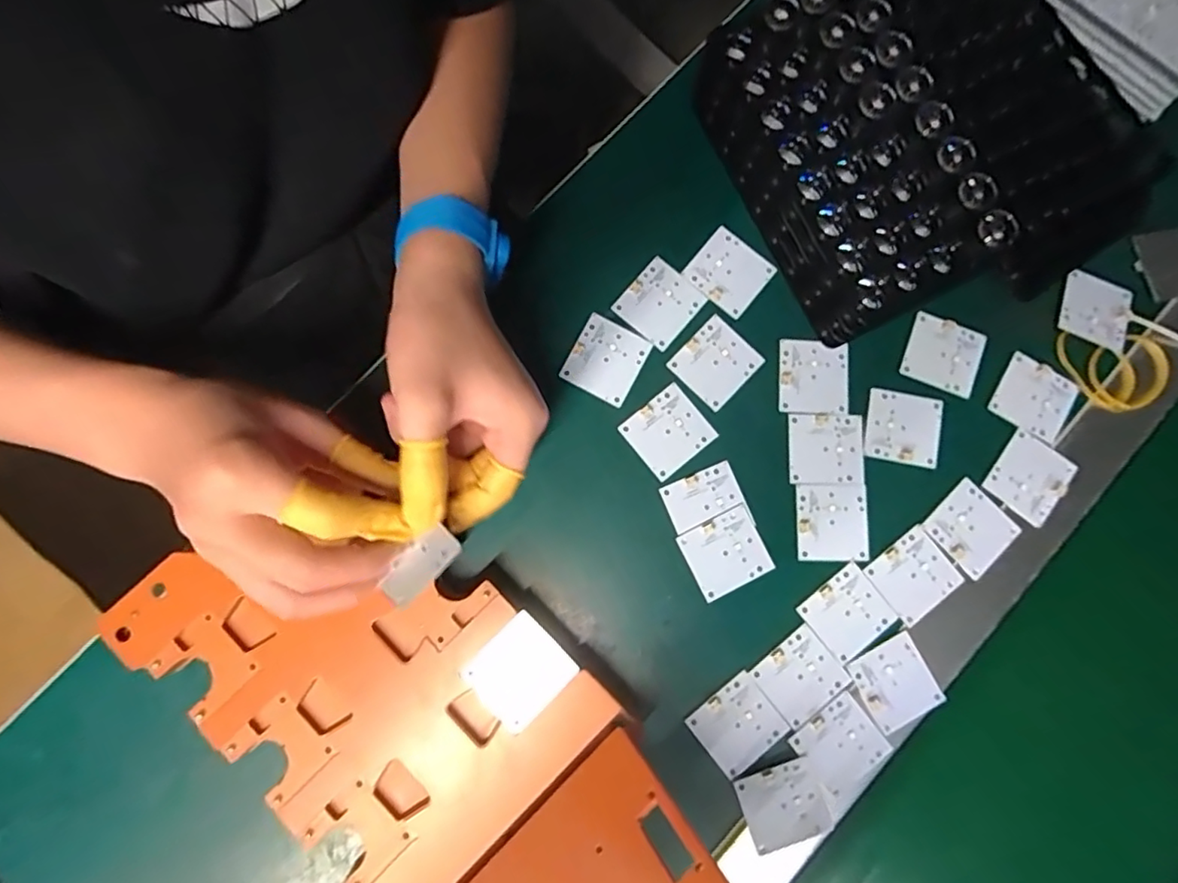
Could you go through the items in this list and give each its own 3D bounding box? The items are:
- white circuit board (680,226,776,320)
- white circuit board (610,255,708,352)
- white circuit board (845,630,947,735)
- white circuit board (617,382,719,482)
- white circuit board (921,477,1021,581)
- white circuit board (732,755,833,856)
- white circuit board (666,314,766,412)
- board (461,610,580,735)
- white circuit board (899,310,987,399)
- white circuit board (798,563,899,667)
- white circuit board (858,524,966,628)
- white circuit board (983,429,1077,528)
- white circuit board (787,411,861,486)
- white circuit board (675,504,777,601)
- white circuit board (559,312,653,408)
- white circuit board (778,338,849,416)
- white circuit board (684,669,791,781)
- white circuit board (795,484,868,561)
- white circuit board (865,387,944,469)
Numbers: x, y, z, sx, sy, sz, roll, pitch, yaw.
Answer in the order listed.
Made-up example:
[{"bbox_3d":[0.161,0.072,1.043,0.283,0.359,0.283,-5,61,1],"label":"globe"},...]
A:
[{"bbox_3d":[0.091,-0.111,0.384,0.048,0.004,0.045,40,83,3],"label":"white circuit board"},{"bbox_3d":[0.045,-0.089,0.378,0.044,0.005,0.047,41,83,3],"label":"white circuit board"},{"bbox_3d":[0.186,0.147,0.356,0.044,0.006,0.047,-29,85,-5],"label":"white circuit board"},{"bbox_3d":[0.049,-0.006,0.369,0.047,0.004,0.044,-39,86,-6],"label":"white circuit board"},{"bbox_3d":[0.239,0.054,0.367,0.045,0.004,0.046,-43,86,-6],"label":"white circuit board"},{"bbox_3d":[0.113,0.213,0.342,0.047,0.004,0.042,-18,84,-4],"label":"white circuit board"},{"bbox_3d":[0.081,-0.050,0.376,0.044,0.007,0.046,45,84,3],"label":"white circuit board"},{"bbox_3d":[-0.037,0.125,0.317,0.048,0.006,0.045,-44,87,-6],"label":"board"},{"bbox_3d":[0.231,-0.057,0.380,0.047,0.005,0.043,21,83,1],"label":"white circuit board"},{"bbox_3d":[0.159,0.106,0.360,0.047,0.004,0.043,-40,86,-6],"label":"white circuit board"},{"bbox_3d":[0.201,0.083,0.363,0.048,0.004,0.044,-37,86,-6],"label":"white circuit board"},{"bbox_3d":[0.281,0.023,0.373,0.043,0.005,0.048,39,85,5],"label":"white circuit board"},{"bbox_3d":[0.150,0.005,0.370,0.045,0.004,0.045,1,83,-2],"label":"white circuit board"},{"bbox_3d":[0.084,0.068,0.359,0.047,0.004,0.044,-27,85,-5],"label":"white circuit board"},{"bbox_3d":[0.010,-0.052,0.374,0.044,0.005,0.046,29,83,1],"label":"white circuit board"},{"bbox_3d":[0.145,-0.042,0.377,0.044,0.006,0.049,2,83,-2],"label":"white circuit board"},{"bbox_3d":[0.088,0.169,0.348,0.047,0.004,0.044,-37,86,-6],"label":"white circuit board"},{"bbox_3d":[0.151,0.050,0.364,0.043,0.005,0.047,0,83,-2],"label":"white circuit board"},{"bbox_3d":[0.202,-0.009,0.374,0.046,0.004,0.045,10,83,-1],"label":"white circuit board"}]

